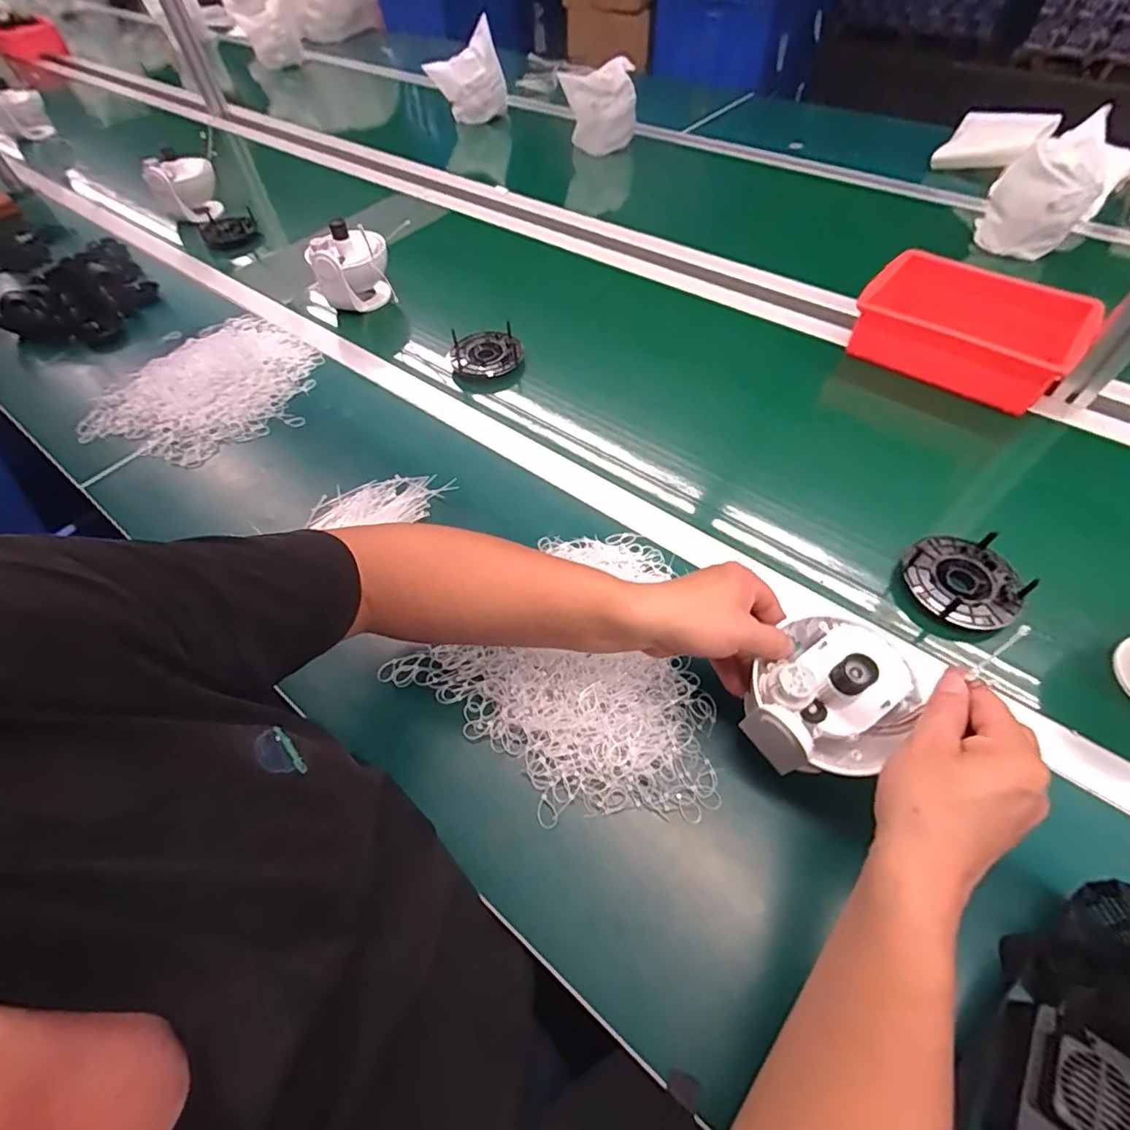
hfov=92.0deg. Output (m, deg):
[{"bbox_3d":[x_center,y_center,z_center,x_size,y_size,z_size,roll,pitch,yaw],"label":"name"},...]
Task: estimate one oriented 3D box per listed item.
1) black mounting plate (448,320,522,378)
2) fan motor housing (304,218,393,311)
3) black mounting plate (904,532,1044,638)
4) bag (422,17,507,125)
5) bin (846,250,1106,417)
[{"bbox_3d":[-0.113,-0.300,0.776,0.100,0.034,0.088,-9,56,-3],"label":"black mounting plate"},{"bbox_3d":[-0.325,-0.450,0.846,0.110,0.130,0.087,-18,57,-10],"label":"fan motor housing"},{"bbox_3d":[0.379,0.015,0.514,0.096,0.029,0.098,-1,56,2],"label":"black mounting plate"},{"bbox_3d":[-0.240,-1.186,1.314,0.184,0.178,0.126,-6,56,-1],"label":"bag"},{"bbox_3d":[0.519,-0.308,0.710,0.246,0.080,0.161,38,65,24],"label":"bin"}]

